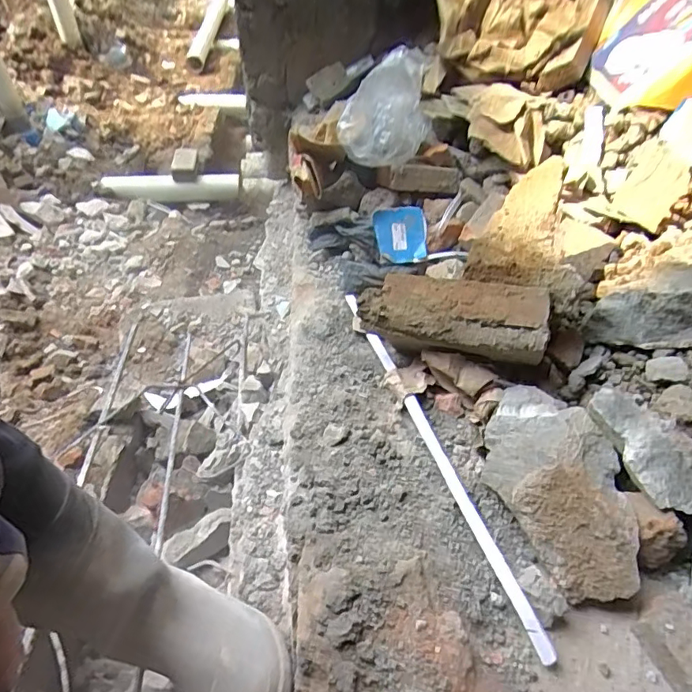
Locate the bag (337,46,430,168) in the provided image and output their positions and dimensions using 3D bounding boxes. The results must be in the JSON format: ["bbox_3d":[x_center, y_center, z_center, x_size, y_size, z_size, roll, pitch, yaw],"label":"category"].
[{"bbox_3d":[0.063,-0.368,0.793,0.135,0.135,0.115,7,45,5],"label":"bag"}]

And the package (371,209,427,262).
[{"bbox_3d":[0.084,-0.171,0.786,0.075,0.084,0.019,-6,0,7],"label":"package"}]

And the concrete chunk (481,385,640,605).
[{"bbox_3d":[0.212,0.130,0.503,0.127,0.059,0.210,-21,49,-22],"label":"concrete chunk"}]

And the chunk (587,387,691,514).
[{"bbox_3d":[0.293,0.101,0.484,0.059,0.042,0.131,-18,48,-19],"label":"chunk"}]

